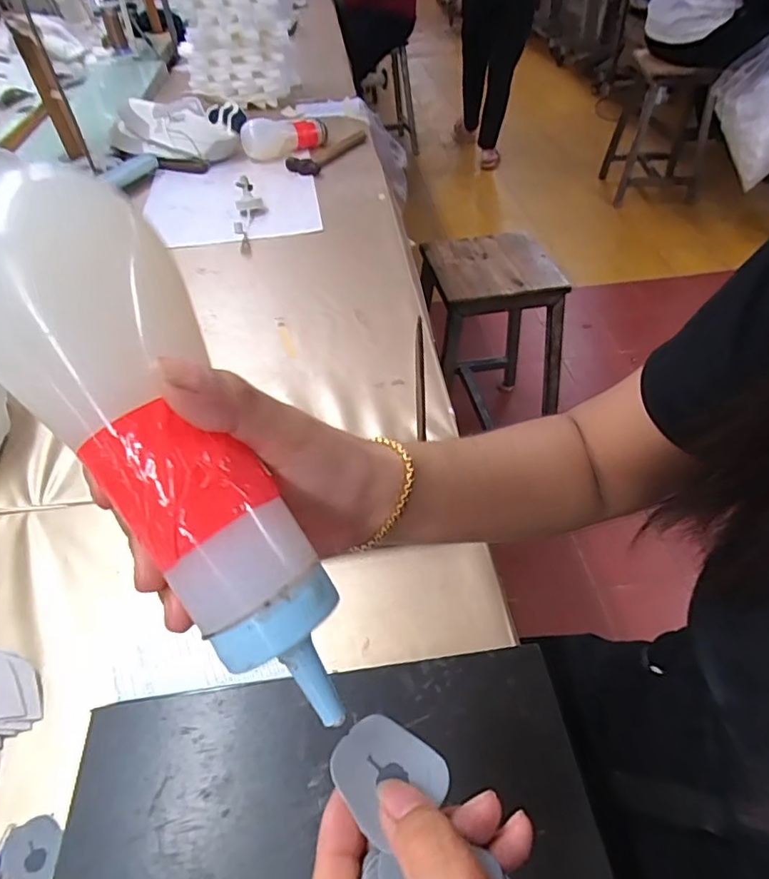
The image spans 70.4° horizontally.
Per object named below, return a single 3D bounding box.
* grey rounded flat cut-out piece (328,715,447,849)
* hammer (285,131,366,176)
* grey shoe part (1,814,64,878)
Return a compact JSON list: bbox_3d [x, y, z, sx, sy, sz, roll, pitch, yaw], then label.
[{"bbox_3d":[0.000,0.117,0.194,0.034,0.004,0.036,-32,54,-27],"label":"grey rounded flat cut-out piece"},{"bbox_3d":[-0.108,-0.589,1.104,0.066,0.025,0.264,20,51,21],"label":"hammer"},{"bbox_3d":[-0.212,0.249,0.326,0.030,0.006,0.040,-8,47,-7],"label":"grey shoe part"}]

